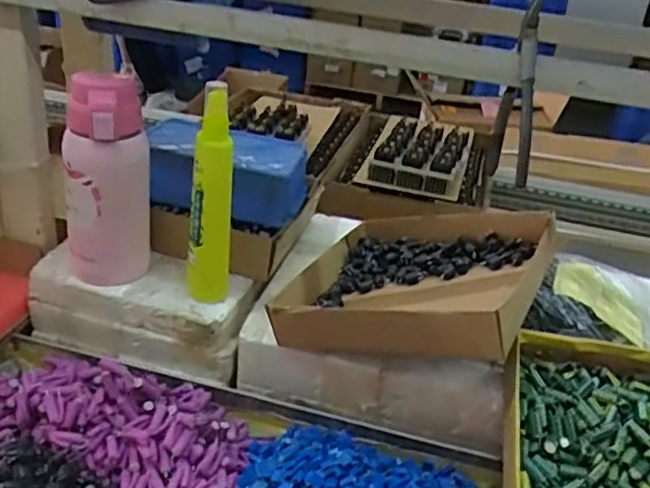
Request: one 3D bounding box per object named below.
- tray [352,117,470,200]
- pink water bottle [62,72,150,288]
[{"bbox_3d":[0.149,-0.147,1.042,0.151,0.054,0.235,13,29,10],"label":"tray"},{"bbox_3d":[-0.210,-0.061,0.632,0.072,0.204,0.061,-8,32,-25],"label":"pink water bottle"}]

